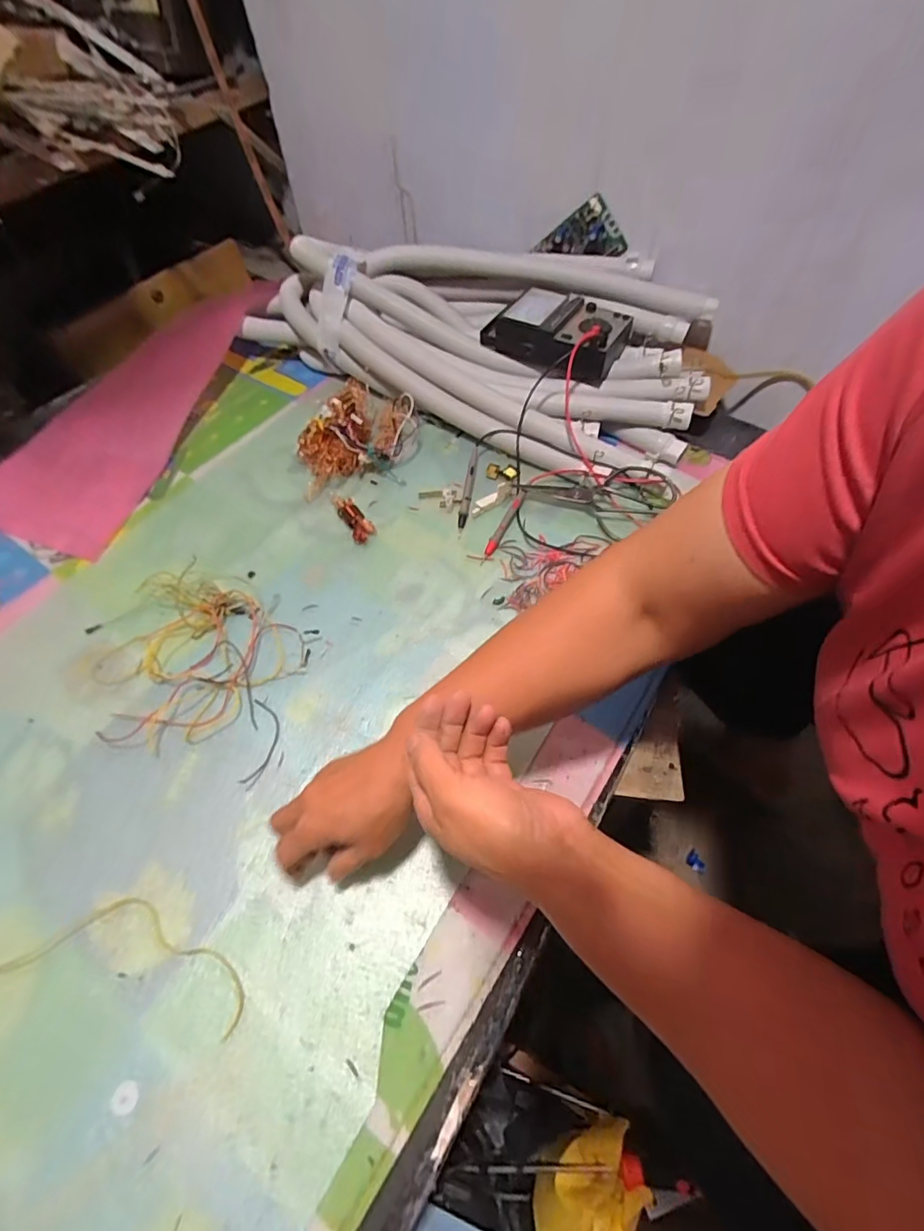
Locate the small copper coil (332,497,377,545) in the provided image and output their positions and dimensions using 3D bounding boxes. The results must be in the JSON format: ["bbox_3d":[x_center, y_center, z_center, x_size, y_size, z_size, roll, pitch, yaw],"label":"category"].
[{"bbox_3d":[-0.135,-0.124,0.664,0.031,0.022,0.070,-28,62,-16],"label":"small copper coil"}]

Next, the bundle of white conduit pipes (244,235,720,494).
[{"bbox_3d":[0.019,-0.404,0.775,0.654,0.141,0.328,17,60,11],"label":"bundle of white conduit pipes"}]

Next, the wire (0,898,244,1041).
[{"bbox_3d":[-0.274,0.271,0.426,0.219,0.004,0.069,10,59,7],"label":"wire"}]

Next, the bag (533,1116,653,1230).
[{"bbox_3d":[0.108,0.513,0.472,0.108,0.093,0.062,-23,58,-13],"label":"bag"}]

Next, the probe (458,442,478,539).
[{"bbox_3d":[0.009,-0.165,0.684,0.012,0.015,0.138,8,72,6],"label":"probe"}]

